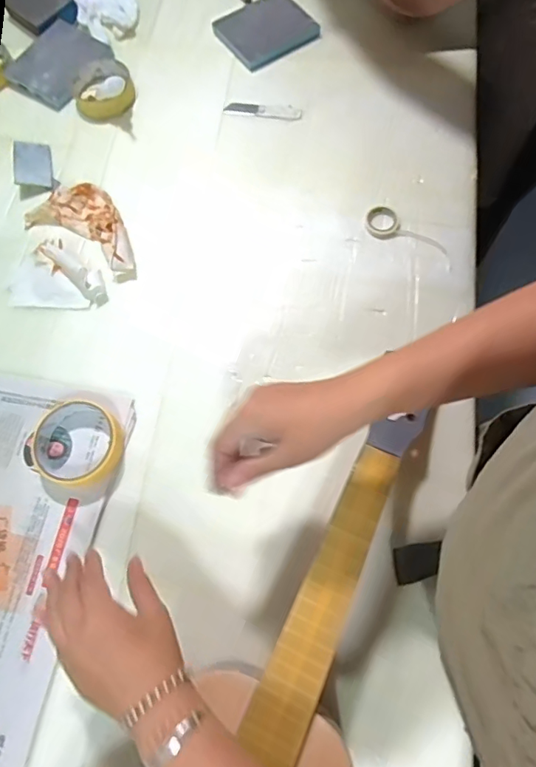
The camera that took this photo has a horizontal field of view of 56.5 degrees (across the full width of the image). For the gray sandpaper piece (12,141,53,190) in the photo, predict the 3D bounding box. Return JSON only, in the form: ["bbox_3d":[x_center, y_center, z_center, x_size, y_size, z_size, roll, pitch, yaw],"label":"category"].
[{"bbox_3d":[-0.300,-0.281,0.637,0.044,0.004,0.071,-4,70,-19],"label":"gray sandpaper piece"}]

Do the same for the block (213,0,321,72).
[{"bbox_3d":[-0.003,-0.502,0.706,0.121,0.015,0.118,-33,74,-11],"label":"block"}]

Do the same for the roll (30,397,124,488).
[{"bbox_3d":[-0.194,0.059,0.504,0.098,0.031,0.086,26,73,9],"label":"roll"}]

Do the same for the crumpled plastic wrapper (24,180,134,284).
[{"bbox_3d":[-0.207,-0.192,0.597,0.158,0.016,0.087,32,74,11],"label":"crumpled plastic wrapper"}]

